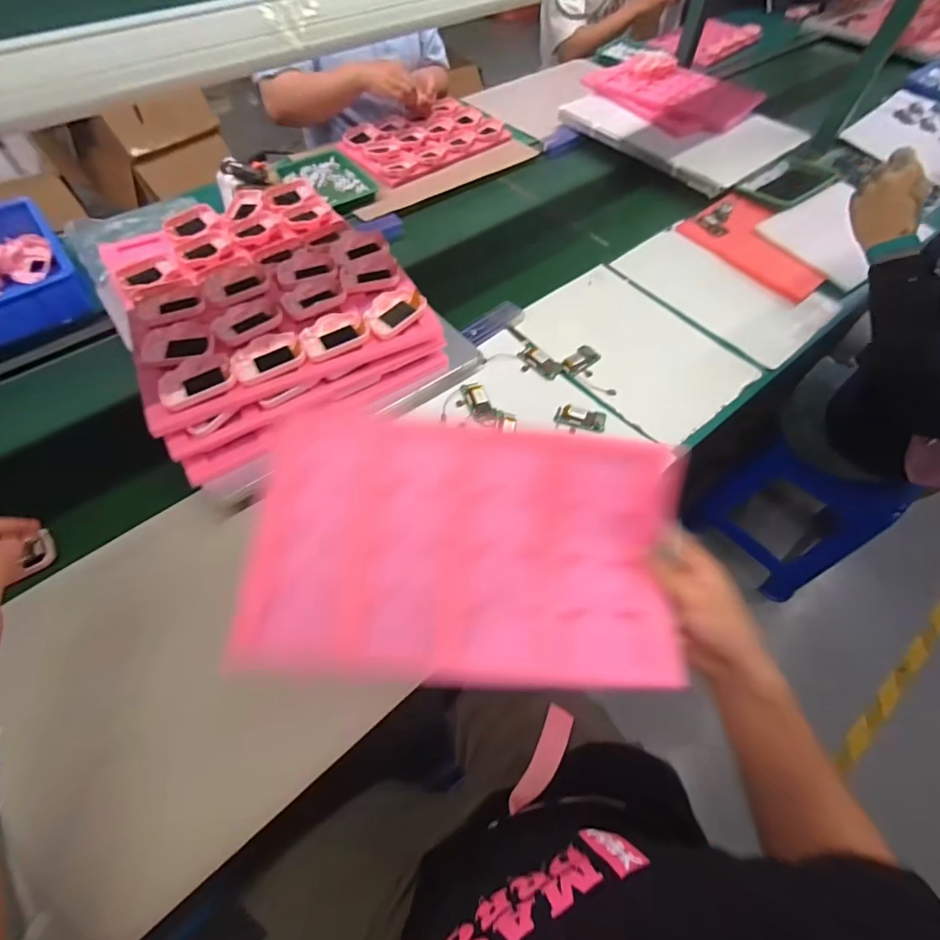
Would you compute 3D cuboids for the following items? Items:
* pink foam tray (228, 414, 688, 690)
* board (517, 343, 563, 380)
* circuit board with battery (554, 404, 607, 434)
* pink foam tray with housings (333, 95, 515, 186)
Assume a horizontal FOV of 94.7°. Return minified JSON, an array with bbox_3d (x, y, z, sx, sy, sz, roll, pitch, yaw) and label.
[{"bbox_3d":[-0.008,0.065,0.398,0.359,0.041,0.227,3,69,3],"label":"pink foam tray"},{"bbox_3d":[0.110,-0.174,0.703,0.053,0.007,0.078,-40,67,-21],"label":"board"},{"bbox_3d":[0.164,-0.075,0.646,0.074,0.009,0.047,14,60,8],"label":"circuit board with battery"},{"bbox_3d":[-0.105,-0.796,1.043,0.368,0.025,0.270,-29,63,-17],"label":"pink foam tray with housings"}]

